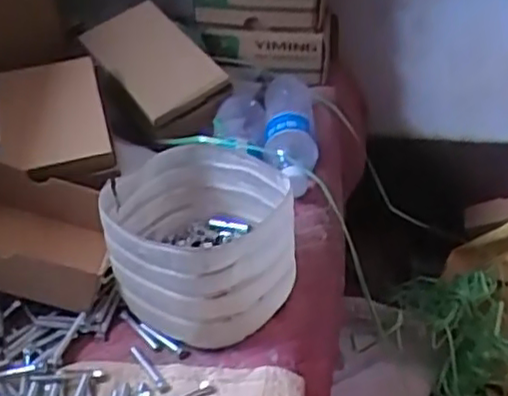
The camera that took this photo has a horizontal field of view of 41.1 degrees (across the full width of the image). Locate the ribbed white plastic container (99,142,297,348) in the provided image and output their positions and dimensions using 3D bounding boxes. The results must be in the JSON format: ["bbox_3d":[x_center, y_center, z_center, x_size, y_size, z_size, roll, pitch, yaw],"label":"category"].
[{"bbox_3d":[-0.047,0.042,0.624,0.152,0.115,0.153,-3,34,2],"label":"ribbed white plastic container"}]

